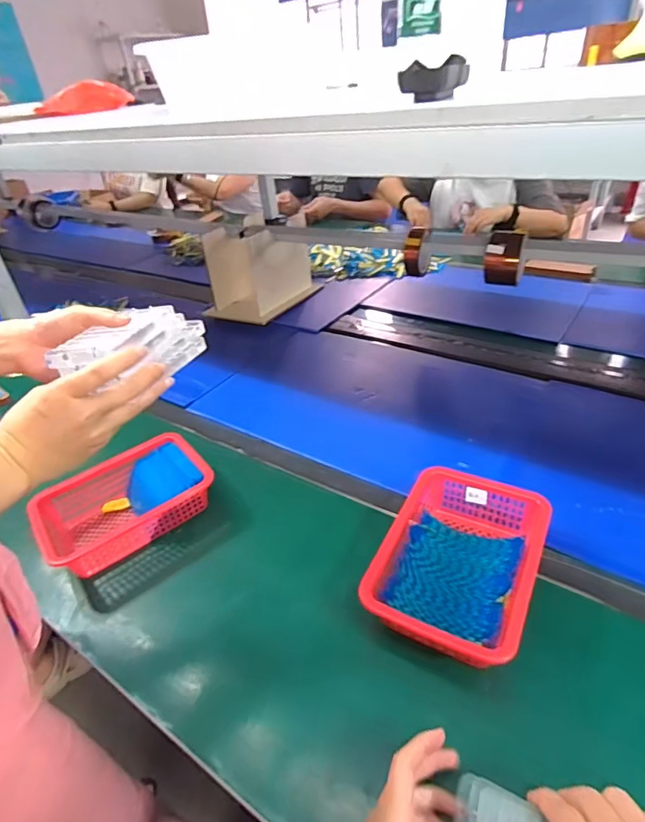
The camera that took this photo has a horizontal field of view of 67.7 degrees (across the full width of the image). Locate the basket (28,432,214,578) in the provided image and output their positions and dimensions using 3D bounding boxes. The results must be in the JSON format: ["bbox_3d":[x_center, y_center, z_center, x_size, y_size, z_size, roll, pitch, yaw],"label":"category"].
[{"bbox_3d":[-0.271,0.130,0.672,0.217,0.064,0.143,-28,41,-28],"label":"basket"}]

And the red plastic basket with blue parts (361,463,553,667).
[{"bbox_3d":[0.156,0.177,0.553,0.160,0.074,0.228,14,40,26],"label":"red plastic basket with blue parts"}]

